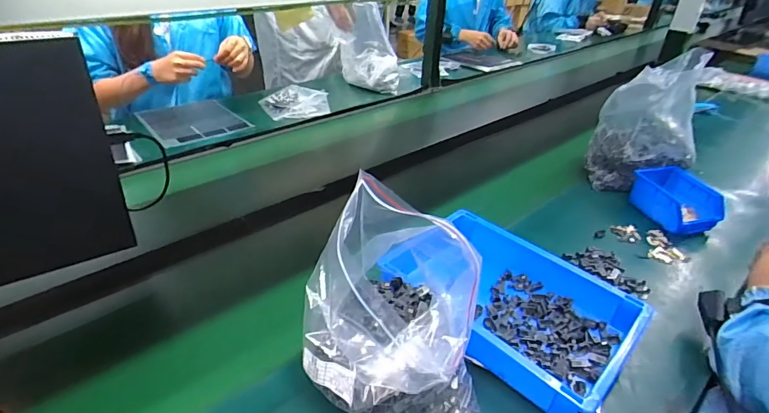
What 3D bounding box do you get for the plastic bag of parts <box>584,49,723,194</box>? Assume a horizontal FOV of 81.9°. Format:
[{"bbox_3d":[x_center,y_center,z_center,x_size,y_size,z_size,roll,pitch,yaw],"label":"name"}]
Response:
[{"bbox_3d":[0.557,-0.177,0.934,0.189,0.254,0.225,21,37,22],"label":"plastic bag of parts"}]

